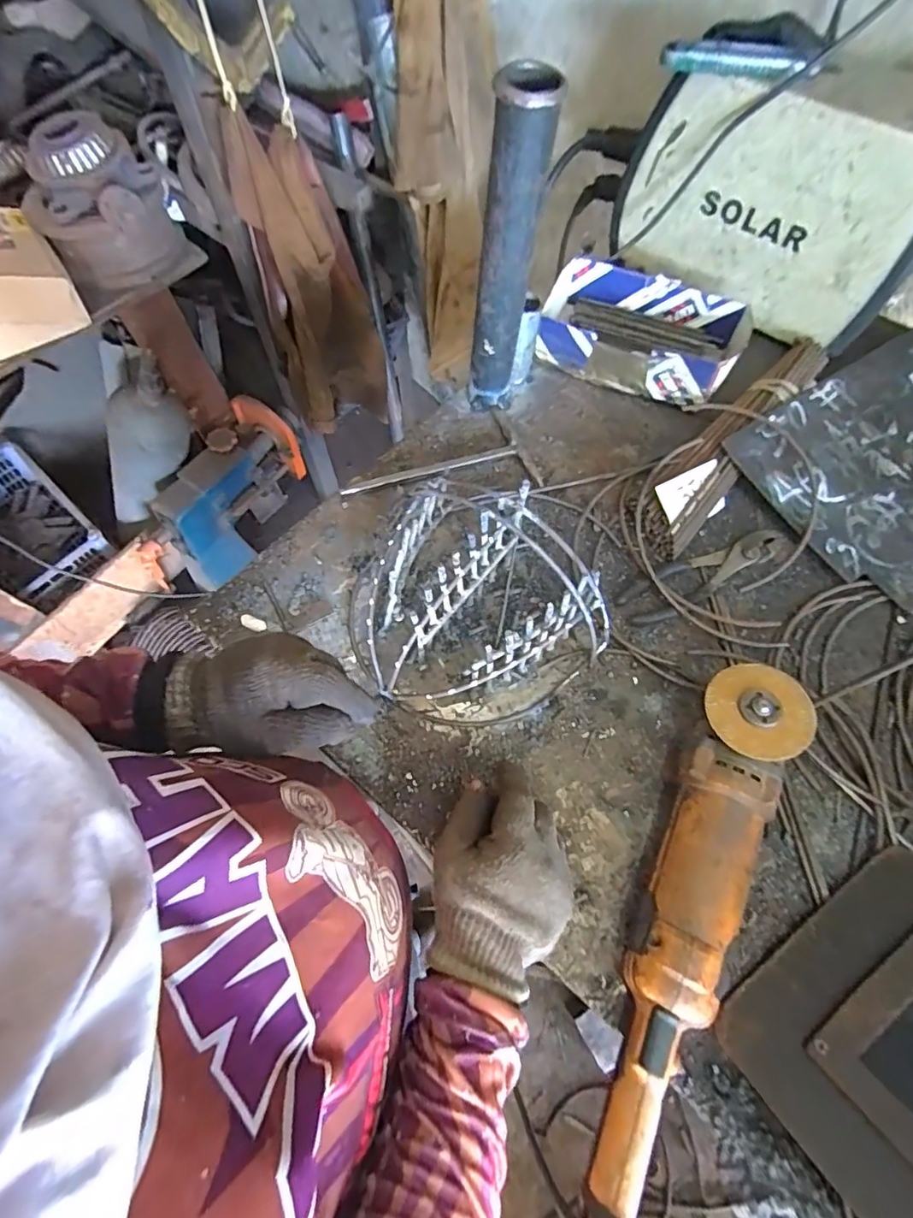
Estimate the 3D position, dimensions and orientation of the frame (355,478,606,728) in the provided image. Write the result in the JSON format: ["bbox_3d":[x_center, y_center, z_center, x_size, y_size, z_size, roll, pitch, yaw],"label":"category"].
[{"bbox_3d":[0.004,-0.009,0.476,0.212,0.114,0.228,-39,71,-16],"label":"frame"}]

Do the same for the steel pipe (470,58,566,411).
[{"bbox_3d":[0.048,-0.323,0.516,0.062,0.302,0.046,-4,65,-1],"label":"steel pipe"}]

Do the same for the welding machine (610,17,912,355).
[{"bbox_3d":[0.361,-0.474,0.603,0.338,0.226,0.098,35,70,15],"label":"welding machine"}]

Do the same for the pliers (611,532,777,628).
[{"bbox_3d":[0.256,-0.038,0.543,0.193,0.016,0.049,-28,68,-12],"label":"pliers"}]

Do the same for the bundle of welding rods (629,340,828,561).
[{"bbox_3d":[0.320,-0.202,0.601,0.077,0.038,0.356,38,71,17],"label":"bundle of welding rods"}]

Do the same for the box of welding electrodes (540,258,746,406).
[{"bbox_3d":[0.228,-0.348,0.659,0.236,0.067,0.141,24,68,11],"label":"box of welding electrodes"}]

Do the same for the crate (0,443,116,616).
[{"bbox_3d":[-1.161,-0.171,1.373,0.473,0.191,0.332,39,71,17],"label":"crate"}]

